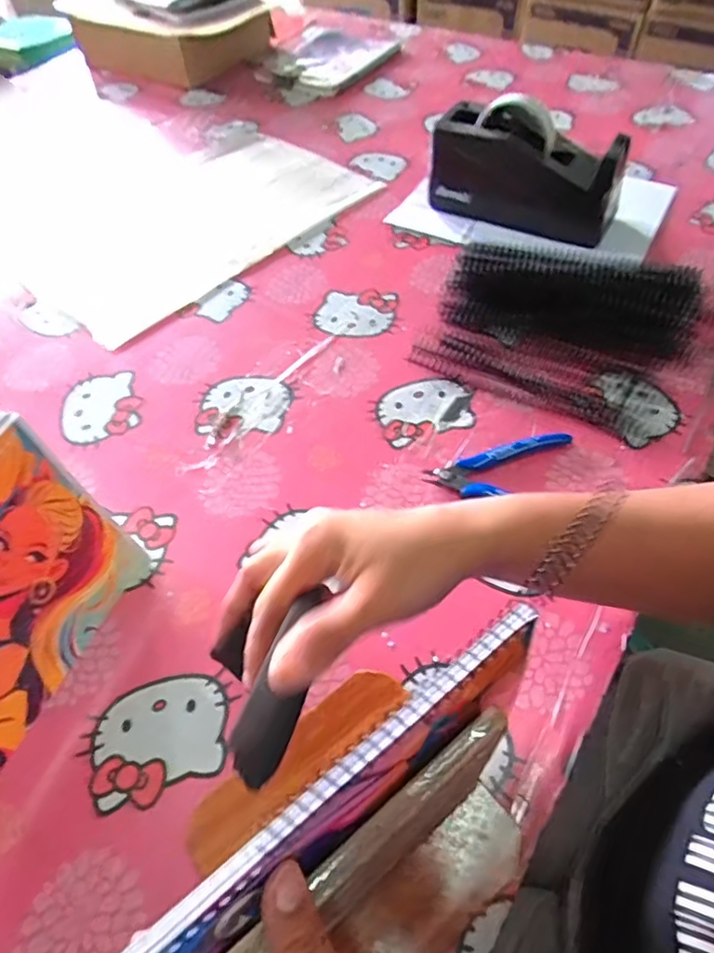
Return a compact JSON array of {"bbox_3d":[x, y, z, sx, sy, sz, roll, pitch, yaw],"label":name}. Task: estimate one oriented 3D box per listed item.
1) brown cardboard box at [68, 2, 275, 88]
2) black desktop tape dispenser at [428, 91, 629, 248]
[{"bbox_3d":[-0.313,-0.761,1.017,0.279,0.067,0.225,22,57,18],"label":"brown cardboard box"},{"bbox_3d":[0.184,-0.331,0.652,0.202,0.122,0.060,24,58,20],"label":"black desktop tape dispenser"}]

